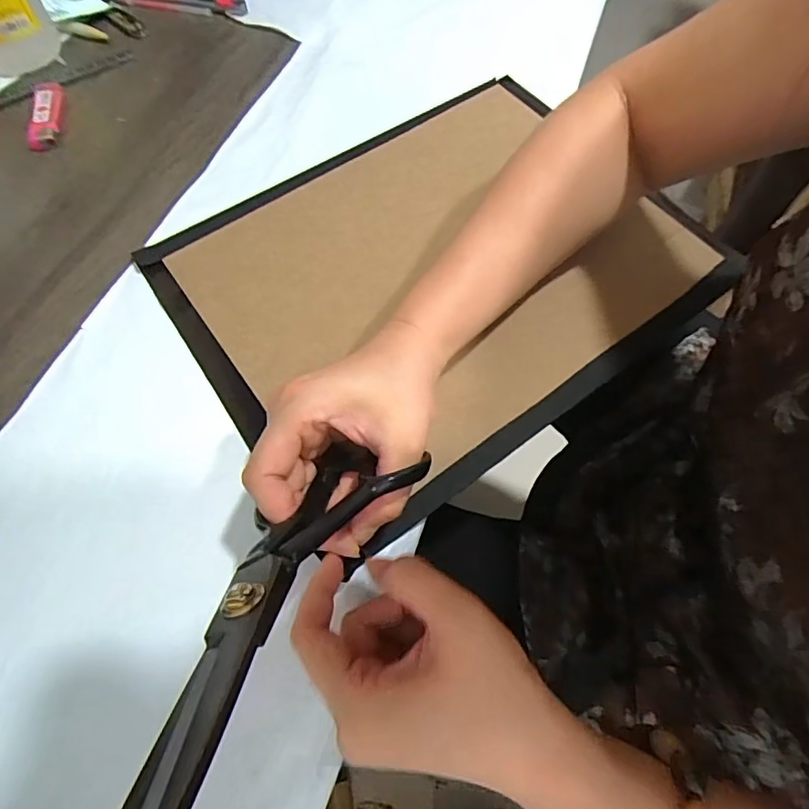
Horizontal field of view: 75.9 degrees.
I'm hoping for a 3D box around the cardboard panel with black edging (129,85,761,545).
[{"bbox_3d":[0.025,-0.100,0.381,0.353,0.011,0.278,-33,68,-14],"label":"cardboard panel with black edging"}]

